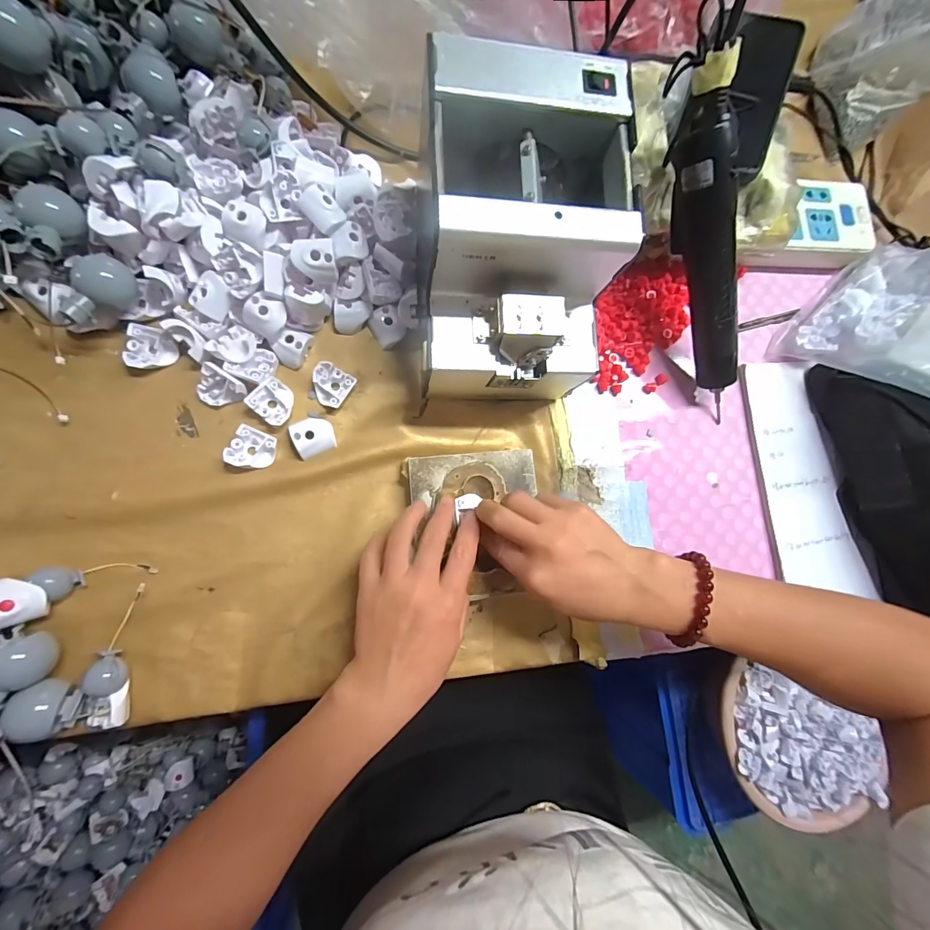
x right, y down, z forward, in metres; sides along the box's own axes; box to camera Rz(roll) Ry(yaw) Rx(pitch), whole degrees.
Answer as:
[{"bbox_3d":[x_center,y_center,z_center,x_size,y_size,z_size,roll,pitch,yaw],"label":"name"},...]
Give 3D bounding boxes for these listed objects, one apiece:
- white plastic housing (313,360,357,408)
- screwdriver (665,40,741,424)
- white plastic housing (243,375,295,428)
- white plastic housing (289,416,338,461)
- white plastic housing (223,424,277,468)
[{"bbox_3d":[-0.112,-0.065,0.345,0.032,0.015,0.031,31,78,-4],"label":"white plastic housing"},{"bbox_3d":[0.194,-0.159,0.330,0.030,0.037,0.252,-25,117,-10],"label":"screwdriver"},{"bbox_3d":[-0.153,-0.050,0.334,0.030,0.015,0.030,40,78,-2],"label":"white plastic housing"},{"bbox_3d":[-0.122,-0.023,0.334,0.032,0.014,0.028,-24,87,-12],"label":"white plastic housing"},{"bbox_3d":[-0.167,-0.012,0.326,0.031,0.016,0.031,21,79,-6],"label":"white plastic housing"}]

